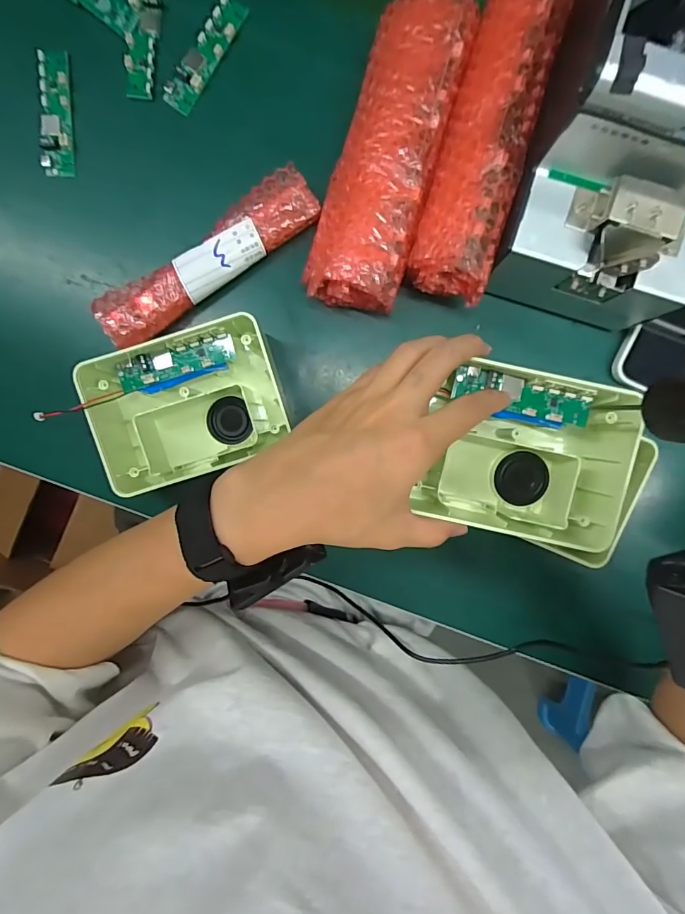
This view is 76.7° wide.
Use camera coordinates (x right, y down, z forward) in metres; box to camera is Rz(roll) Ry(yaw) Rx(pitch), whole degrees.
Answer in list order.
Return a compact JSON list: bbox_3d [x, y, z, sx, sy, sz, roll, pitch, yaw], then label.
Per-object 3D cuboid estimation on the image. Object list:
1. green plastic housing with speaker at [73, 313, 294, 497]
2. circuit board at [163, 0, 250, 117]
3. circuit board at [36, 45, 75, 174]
[{"bbox_3d":[-0.124,-0.039,0.346,0.150,0.058,0.103,-20,92,0],"label":"green plastic housing with speaker"},{"bbox_3d":[-0.109,-0.317,0.341,0.023,0.009,0.092,34,91,-2],"label":"circuit board"},{"bbox_3d":[-0.227,-0.272,0.344,0.023,0.011,0.089,2,92,-1],"label":"circuit board"}]

